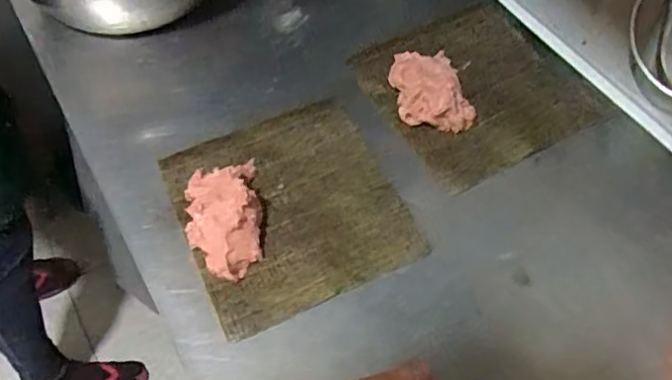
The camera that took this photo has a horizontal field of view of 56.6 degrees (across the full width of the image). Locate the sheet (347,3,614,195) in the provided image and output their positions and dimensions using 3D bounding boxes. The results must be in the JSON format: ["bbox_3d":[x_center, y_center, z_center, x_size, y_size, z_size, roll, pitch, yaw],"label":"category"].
[{"bbox_3d":[0.144,-0.110,0.634,0.200,0.032,0.190,-26,60,-15],"label":"sheet"}]

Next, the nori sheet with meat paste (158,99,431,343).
[{"bbox_3d":[-0.042,0.007,0.549,0.182,0.033,0.191,-22,59,-13],"label":"nori sheet with meat paste"}]

